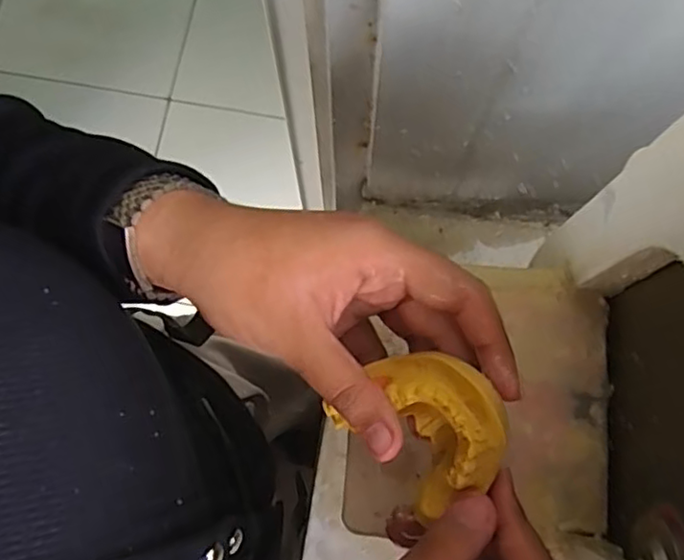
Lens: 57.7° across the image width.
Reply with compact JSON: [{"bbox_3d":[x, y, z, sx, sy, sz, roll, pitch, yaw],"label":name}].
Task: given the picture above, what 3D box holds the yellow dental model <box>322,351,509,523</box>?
[{"bbox_3d":[0.032,0.051,0.223,0.049,0.026,0.056,-42,81,-8],"label":"yellow dental model"}]

